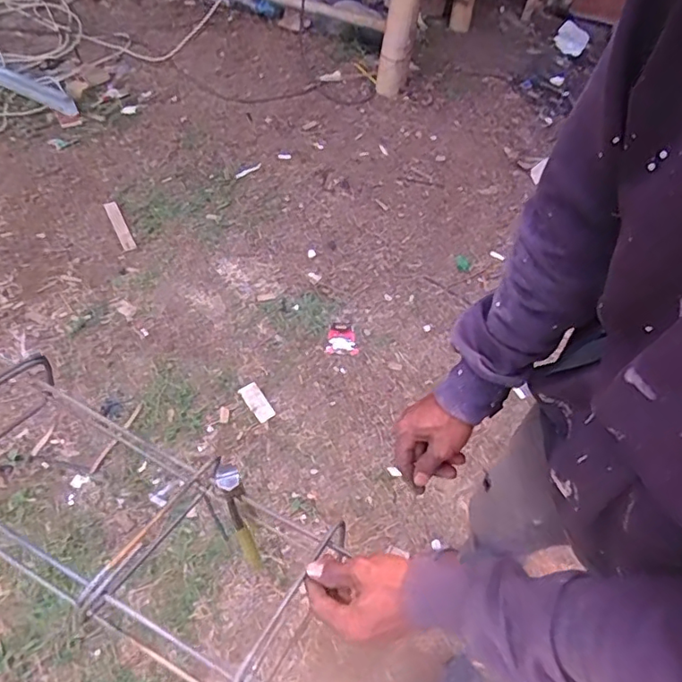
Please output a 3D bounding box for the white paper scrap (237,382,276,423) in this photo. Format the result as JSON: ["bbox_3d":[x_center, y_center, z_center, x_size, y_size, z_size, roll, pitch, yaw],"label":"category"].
[{"bbox_3d":[-0.227,0.165,1.458,0.052,0.008,0.118,-29,60,-21],"label":"white paper scrap"}]

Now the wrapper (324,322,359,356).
[{"bbox_3d":[0.003,-0.009,1.608,0.090,0.008,0.118,2,54,0],"label":"wrapper"}]

